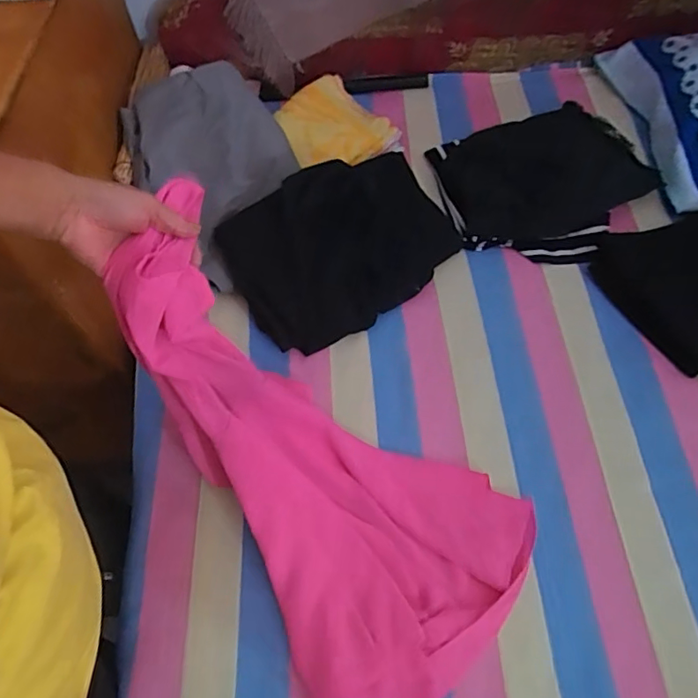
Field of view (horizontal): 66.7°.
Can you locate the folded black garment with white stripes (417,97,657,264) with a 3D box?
[{"bbox_3d":[0.300,-0.259,0.846,0.305,0.070,0.254,-15,61,-8],"label":"folded black garment with white stripes"}]

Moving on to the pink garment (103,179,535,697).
[{"bbox_3d":[-0.049,0.110,0.534,0.282,0.125,0.519,-44,103,-21],"label":"pink garment"}]

